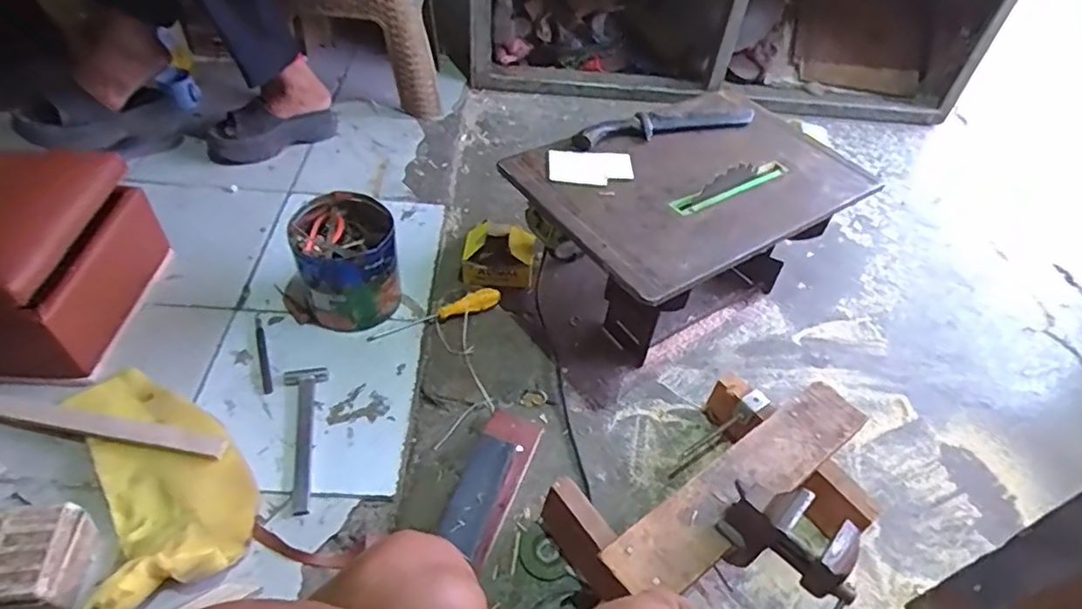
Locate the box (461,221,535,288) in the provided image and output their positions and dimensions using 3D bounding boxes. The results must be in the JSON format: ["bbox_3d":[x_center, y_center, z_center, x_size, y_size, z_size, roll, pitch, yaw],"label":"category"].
[{"bbox_3d":[-0.071,-0.083,1.053,0.128,0.066,0.102,0,47,-6],"label":"box"}]

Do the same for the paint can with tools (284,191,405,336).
[{"bbox_3d":[-0.308,-0.063,0.939,0.168,0.139,0.161,-15,50,-20],"label":"paint can with tools"}]

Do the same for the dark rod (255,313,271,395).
[{"bbox_3d":[-0.409,0.071,0.898,0.013,0.010,0.147,-13,50,-18],"label":"dark rod"}]

